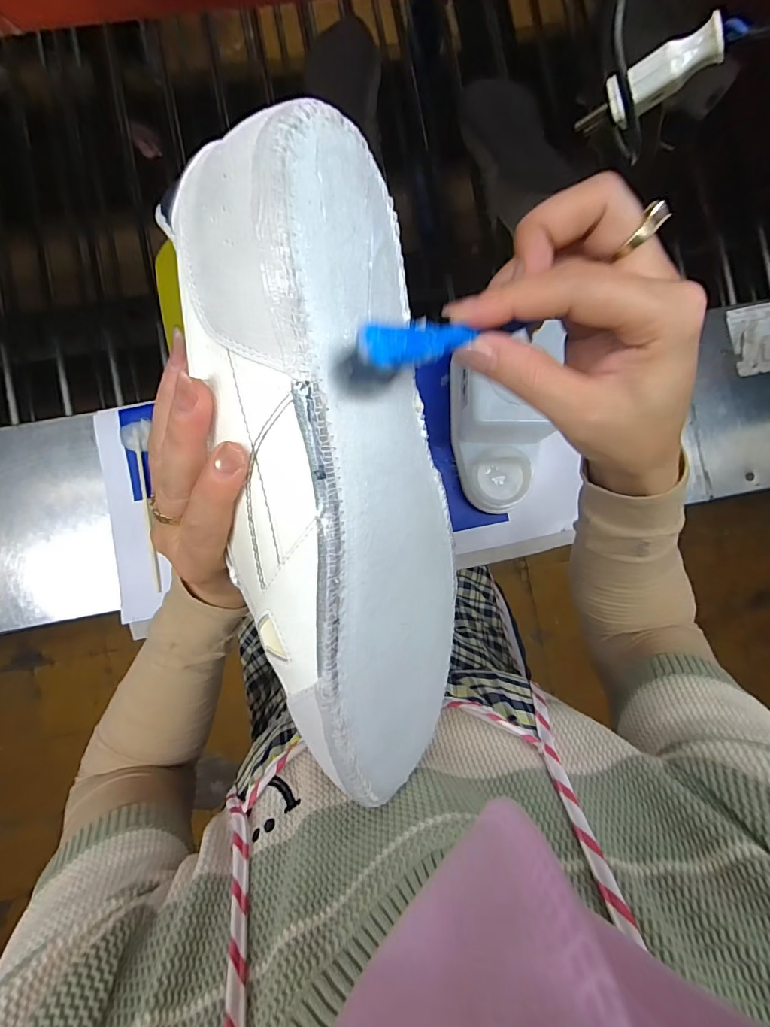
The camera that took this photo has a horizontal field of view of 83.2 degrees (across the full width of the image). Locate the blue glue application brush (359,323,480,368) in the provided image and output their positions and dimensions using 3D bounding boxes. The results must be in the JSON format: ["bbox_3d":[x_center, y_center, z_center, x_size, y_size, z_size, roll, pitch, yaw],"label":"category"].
[{"bbox_3d":[0.013,-0.060,0.151,0.059,0.007,0.013,-29,89,-45],"label":"blue glue application brush"}]

